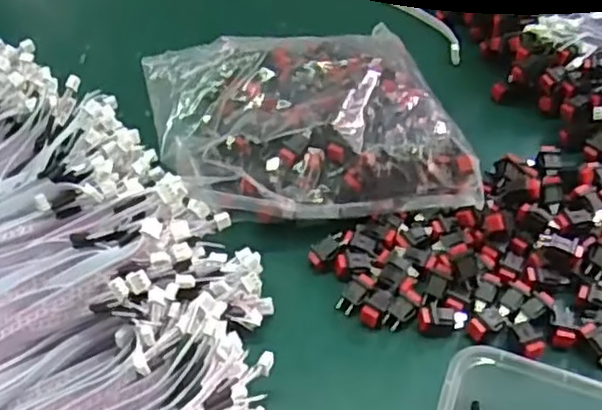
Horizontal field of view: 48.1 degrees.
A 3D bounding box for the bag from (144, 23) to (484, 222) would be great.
[{"bbox_3d":[0.001,-0.061,0.451,0.200,0.052,0.158,-4,48,-3],"label":"bag"}]

